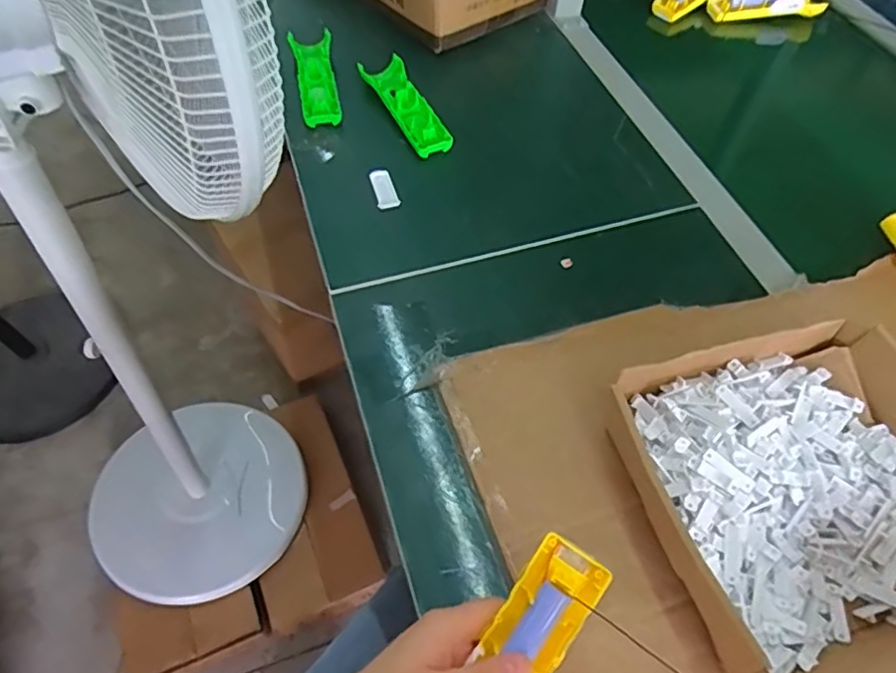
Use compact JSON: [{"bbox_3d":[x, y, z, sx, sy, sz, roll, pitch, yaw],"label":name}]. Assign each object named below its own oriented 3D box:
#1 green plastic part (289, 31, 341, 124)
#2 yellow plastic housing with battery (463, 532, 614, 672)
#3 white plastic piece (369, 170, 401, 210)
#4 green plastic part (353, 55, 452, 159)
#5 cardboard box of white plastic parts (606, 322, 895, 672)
[{"bbox_3d":[-0.157,-0.310,0.718,0.049,0.027,0.162,-10,57,-9],"label":"green plastic part"},{"bbox_3d":[0.037,0.193,0.340,0.041,0.022,0.156,29,87,16],"label":"yellow plastic housing with battery"},{"bbox_3d":[-0.067,-0.155,0.629,0.022,0.012,0.052,-12,57,-10],"label":"white plastic piece"},{"bbox_3d":[-0.050,-0.274,0.696,0.048,0.026,0.163,-21,59,-16],"label":"green plastic part"},{"bbox_3d":[0.258,0.107,0.427,0.234,0.058,0.232,-17,58,-13],"label":"cardboard box of white plastic parts"}]

